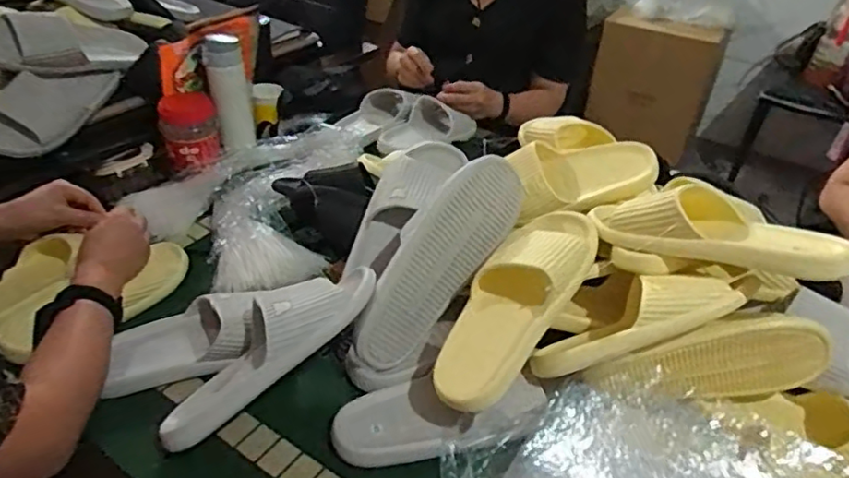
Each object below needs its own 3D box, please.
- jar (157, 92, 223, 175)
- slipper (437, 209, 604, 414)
[{"bbox_3d":[-0.398,-0.182,1.027,0.089,0.103,0.088,-12,40,-19],"label":"jar"},{"bbox_3d":[0.099,0.065,0.655,0.105,0.057,0.270,26,65,26],"label":"slipper"}]

